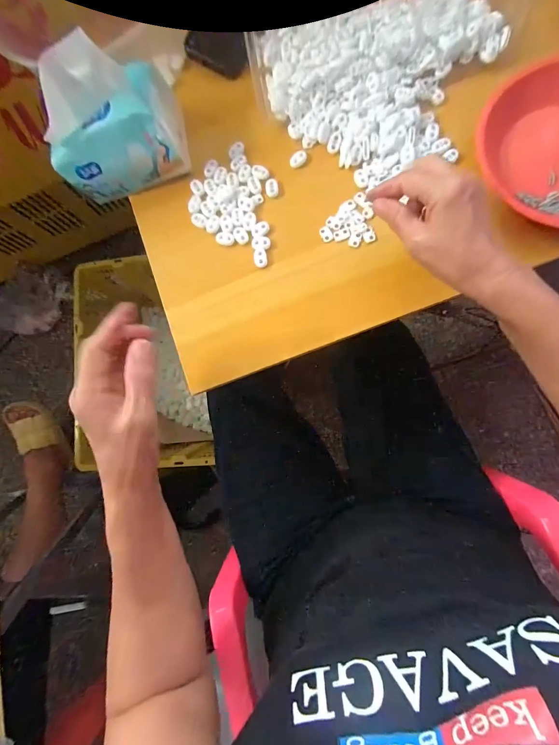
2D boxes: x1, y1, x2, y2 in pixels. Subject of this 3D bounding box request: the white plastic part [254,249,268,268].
[{"bbox_3d":[-0.023,-0.137,0.373,0.016,0.004,0.023,-5,83,5],"label":"white plastic part"}]

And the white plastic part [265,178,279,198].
[{"bbox_3d":[-0.009,-0.227,0.383,0.016,0.004,0.024,-6,83,5],"label":"white plastic part"}]

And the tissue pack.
[{"bbox_3d":[-0.194,-0.278,0.354,0.151,0.101,0.093,-17,88,6],"label":"tissue pack"}]

